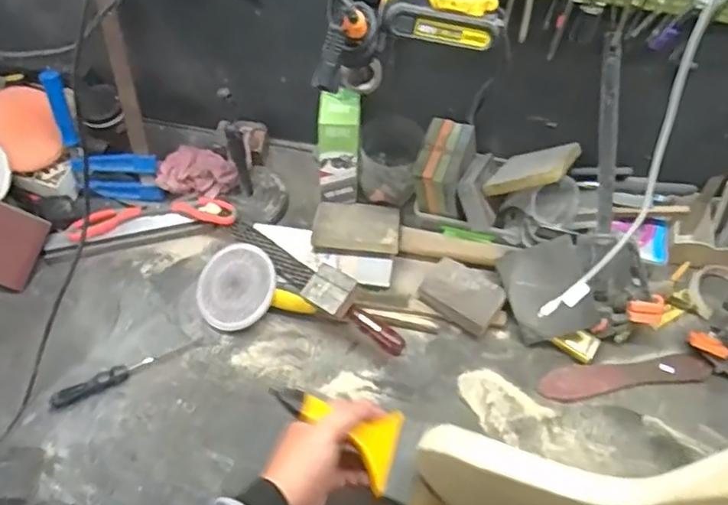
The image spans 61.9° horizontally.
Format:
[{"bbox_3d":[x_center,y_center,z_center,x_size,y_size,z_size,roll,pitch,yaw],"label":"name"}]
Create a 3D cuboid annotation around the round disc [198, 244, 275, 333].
[{"bbox_3d":[-0.171,0.044,0.816,0.110,0.013,0.120,-5,74,17],"label":"round disc"}]

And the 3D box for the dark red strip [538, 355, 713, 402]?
[{"bbox_3d":[0.337,0.161,0.781,0.218,0.005,0.042,-6,62,-2],"label":"dark red strip"}]

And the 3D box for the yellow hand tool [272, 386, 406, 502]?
[{"bbox_3d":[-0.028,0.176,0.622,0.140,0.025,0.085,30,62,-7],"label":"yellow hand tool"}]

